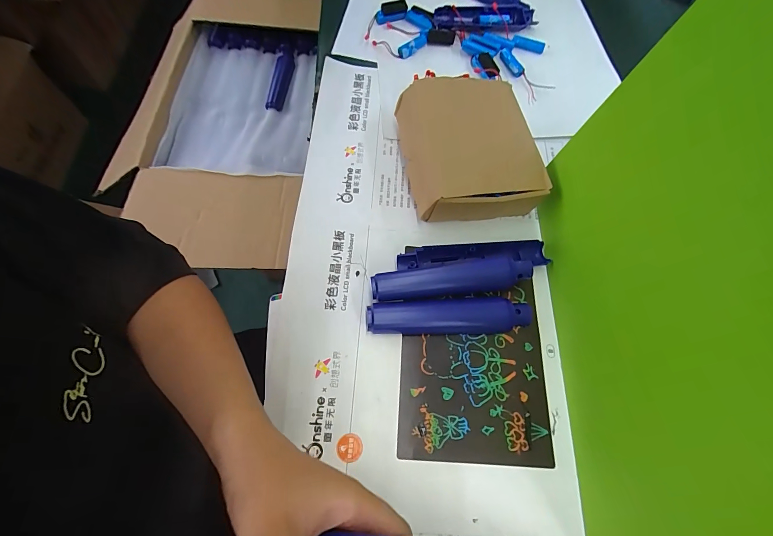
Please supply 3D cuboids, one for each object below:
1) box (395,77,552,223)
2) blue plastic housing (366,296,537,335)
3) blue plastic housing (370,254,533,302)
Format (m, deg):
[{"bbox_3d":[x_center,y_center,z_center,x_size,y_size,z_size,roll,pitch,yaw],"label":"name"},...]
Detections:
[{"bbox_3d":[0.097,-0.140,0.406,0.141,0.067,0.158,-7,67,-6],"label":"box"},{"bbox_3d":[0.066,0.048,0.350,0.168,0.017,0.036,-1,67,-3],"label":"blue plastic housing"},{"bbox_3d":[0.069,0.011,0.357,0.166,0.025,0.032,-5,67,-5],"label":"blue plastic housing"}]

